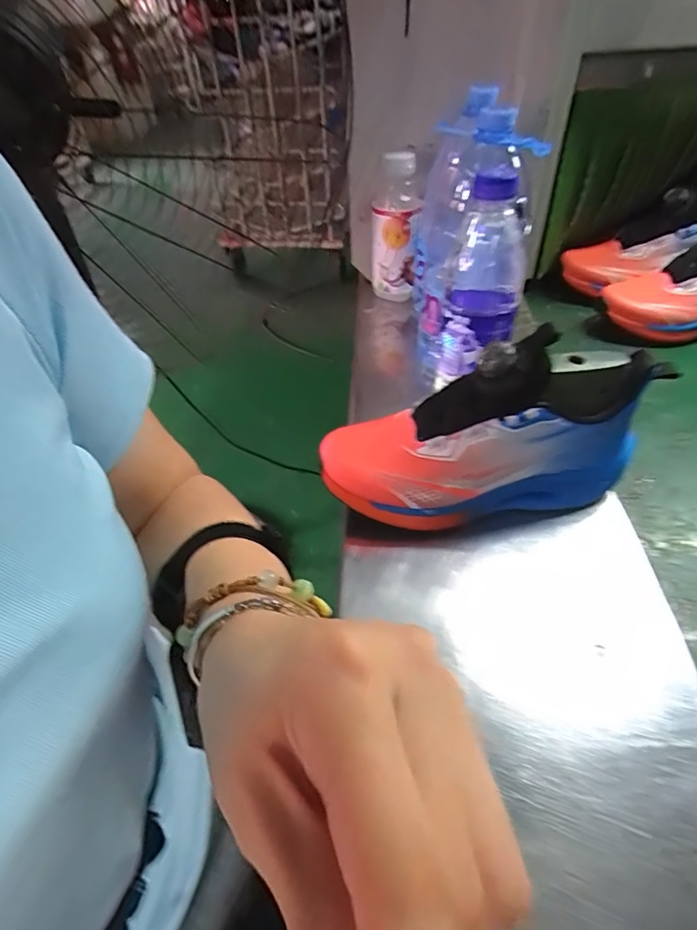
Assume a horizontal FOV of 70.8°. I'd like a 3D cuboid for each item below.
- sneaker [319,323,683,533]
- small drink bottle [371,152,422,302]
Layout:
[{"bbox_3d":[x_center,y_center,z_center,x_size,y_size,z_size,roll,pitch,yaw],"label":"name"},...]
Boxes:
[{"bbox_3d":[0.113,-0.026,0.394,0.264,0.122,0.083,-9,45,-4],"label":"sneaker"},{"bbox_3d":[0.063,-0.315,0.657,0.063,0.170,0.053,2,45,6],"label":"small drink bottle"}]

